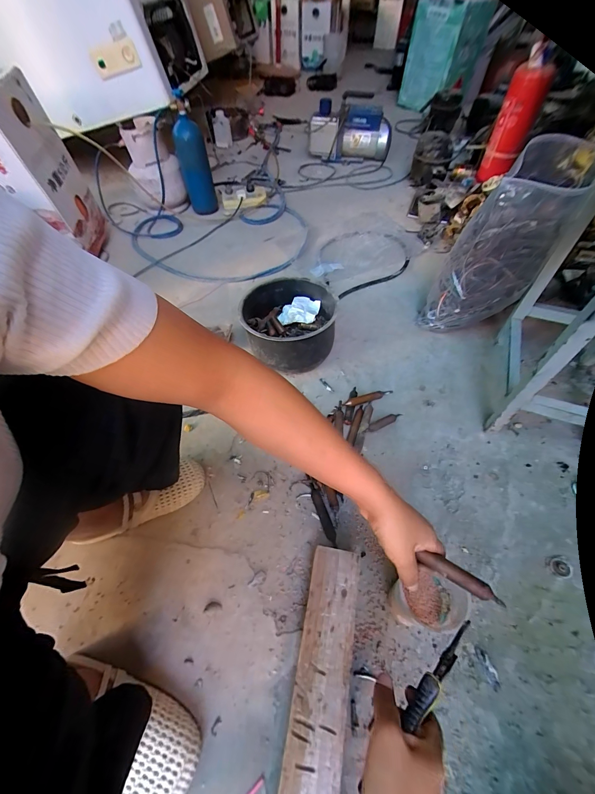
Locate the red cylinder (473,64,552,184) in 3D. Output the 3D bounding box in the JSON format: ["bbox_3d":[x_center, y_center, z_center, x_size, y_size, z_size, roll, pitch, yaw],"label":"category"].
[{"bbox_3d":[0.799,-1.006,1.136,0.121,0.394,0.121,24,84,18],"label":"red cylinder"}]

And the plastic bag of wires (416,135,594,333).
[{"bbox_3d":[0.432,-0.303,0.696,0.197,0.375,0.187,29,63,21],"label":"plastic bag of wires"}]

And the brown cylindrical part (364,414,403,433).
[{"bbox_3d":[0.193,0.057,0.682,0.096,0.014,0.019,-26,58,-13],"label":"brown cylindrical part"}]

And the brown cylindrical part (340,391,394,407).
[{"bbox_3d":[0.164,0.001,0.705,0.138,0.016,0.018,-14,55,-25],"label":"brown cylindrical part"}]

